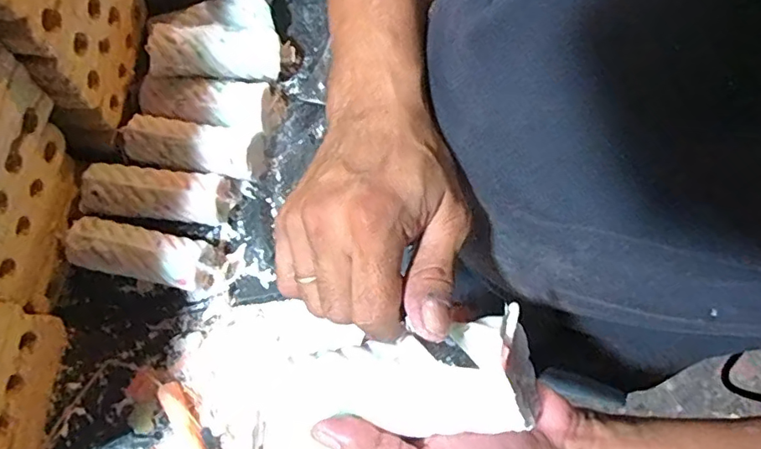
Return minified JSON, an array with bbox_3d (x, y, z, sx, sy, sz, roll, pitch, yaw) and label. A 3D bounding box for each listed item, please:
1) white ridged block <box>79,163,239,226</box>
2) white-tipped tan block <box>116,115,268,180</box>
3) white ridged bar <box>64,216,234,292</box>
[{"bbox_3d":[-0.232,-0.032,0.557,0.145,0.041,0.059,7,74,2],"label":"white ridged block"},{"bbox_3d":[-0.203,-0.086,0.565,0.139,0.044,0.058,8,73,-13],"label":"white-tipped tan block"},{"bbox_3d":[-0.233,0.031,0.539,0.154,0.048,0.054,11,74,3],"label":"white ridged bar"}]

